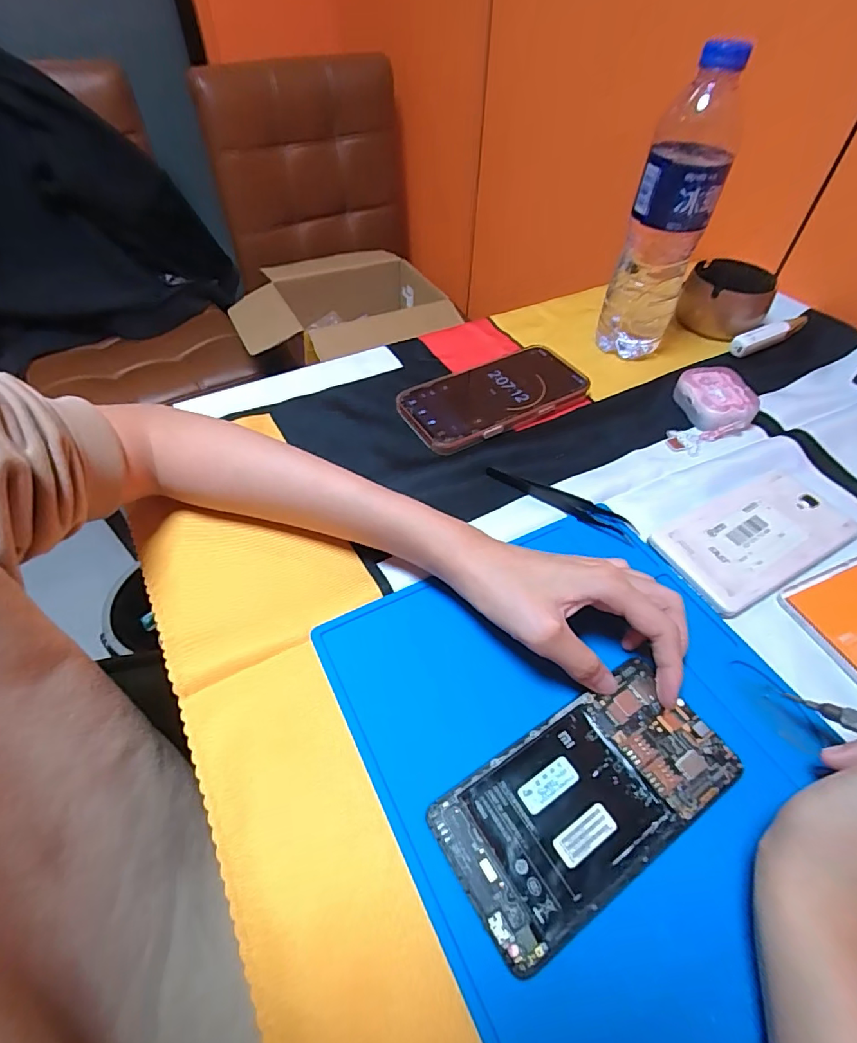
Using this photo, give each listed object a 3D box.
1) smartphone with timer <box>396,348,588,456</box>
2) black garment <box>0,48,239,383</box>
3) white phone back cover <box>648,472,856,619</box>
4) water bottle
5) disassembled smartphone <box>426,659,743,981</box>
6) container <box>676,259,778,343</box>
[{"bbox_3d":[0.059,-0.112,0.448,0.165,0.014,0.081,-24,54,-20],"label":"smartphone with timer"},{"bbox_3d":[-0.730,-0.613,1.006,0.538,0.446,0.222,-9,51,-9],"label":"black garment"},{"bbox_3d":[0.228,0.011,0.349,0.143,0.009,0.070,-22,54,-19],"label":"white phone back cover"},{"bbox_3d":[0.201,-0.248,0.431,0.063,0.221,0.055,20,52,14],"label":"water bottle"},{"bbox_3d":[0.078,0.132,0.246,0.144,0.004,0.071,-25,55,-19],"label":"disassembled smartphone"},{"bbox_3d":[0.316,-0.239,0.537,0.086,0.050,0.100,27,54,19],"label":"container"}]

